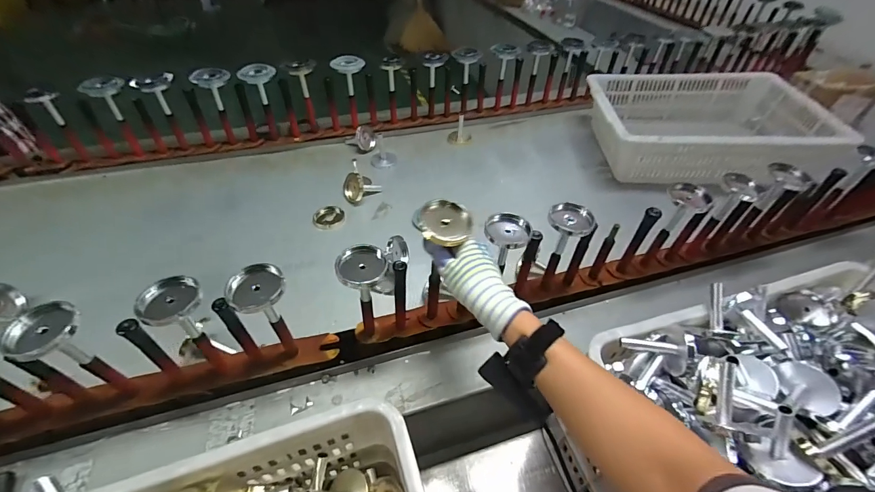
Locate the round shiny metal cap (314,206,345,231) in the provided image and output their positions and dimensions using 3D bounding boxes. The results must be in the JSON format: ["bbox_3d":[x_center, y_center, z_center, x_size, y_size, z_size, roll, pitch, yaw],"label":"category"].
[{"bbox_3d":[-0.227,-0.061,0.792,0.063,0.009,0.067,1,47,-2],"label":"round shiny metal cap"}]

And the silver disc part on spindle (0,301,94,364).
[{"bbox_3d":[-0.427,0.116,0.434,0.061,0.095,0.065,23,50,18],"label":"silver disc part on spindle"}]

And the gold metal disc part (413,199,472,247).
[{"bbox_3d":[0.009,-0.028,0.448,0.061,0.016,0.058,-33,74,-33],"label":"gold metal disc part"}]

